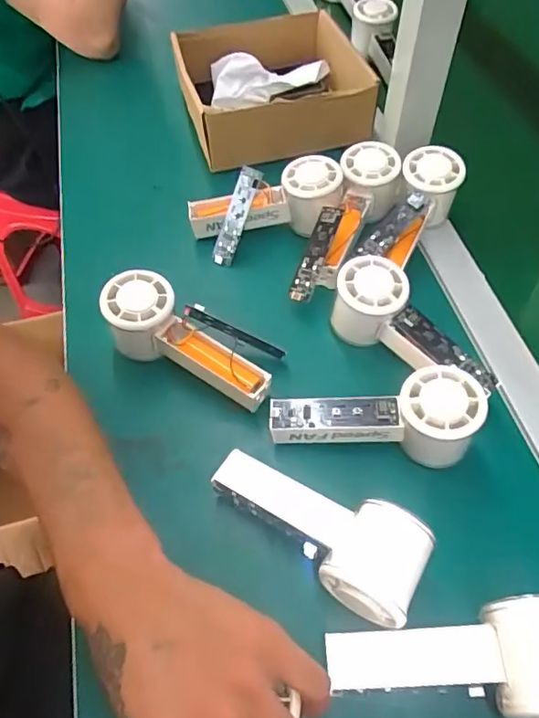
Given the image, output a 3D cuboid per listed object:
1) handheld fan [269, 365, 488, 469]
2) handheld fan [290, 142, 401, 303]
[{"bbox_3d":[0.079,0.048,0.399,0.147,0.054,0.054,-4,55,15],"label":"handheld fan"},{"bbox_3d":[0.075,-0.125,0.502,0.053,0.052,0.171,19,59,13],"label":"handheld fan"}]

